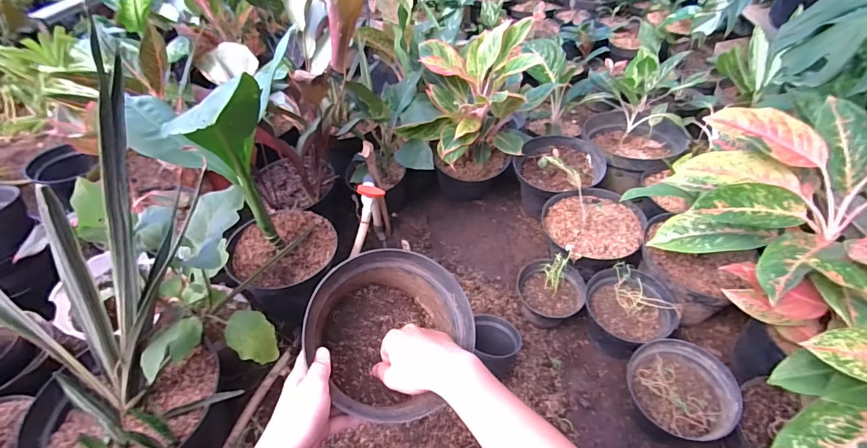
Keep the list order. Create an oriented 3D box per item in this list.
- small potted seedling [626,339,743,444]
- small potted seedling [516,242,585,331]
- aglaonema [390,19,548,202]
[{"bbox_3d":[0.448,0.320,0.766,0.154,0.138,0.170,-34,53,-28],"label":"small potted seedling"},{"bbox_3d":[0.266,0.157,0.939,0.144,0.136,0.143,-1,45,1],"label":"small potted seedling"},{"bbox_3d":[0.086,-0.247,1.123,0.324,0.474,0.293,1,45,3],"label":"aglaonema"}]

